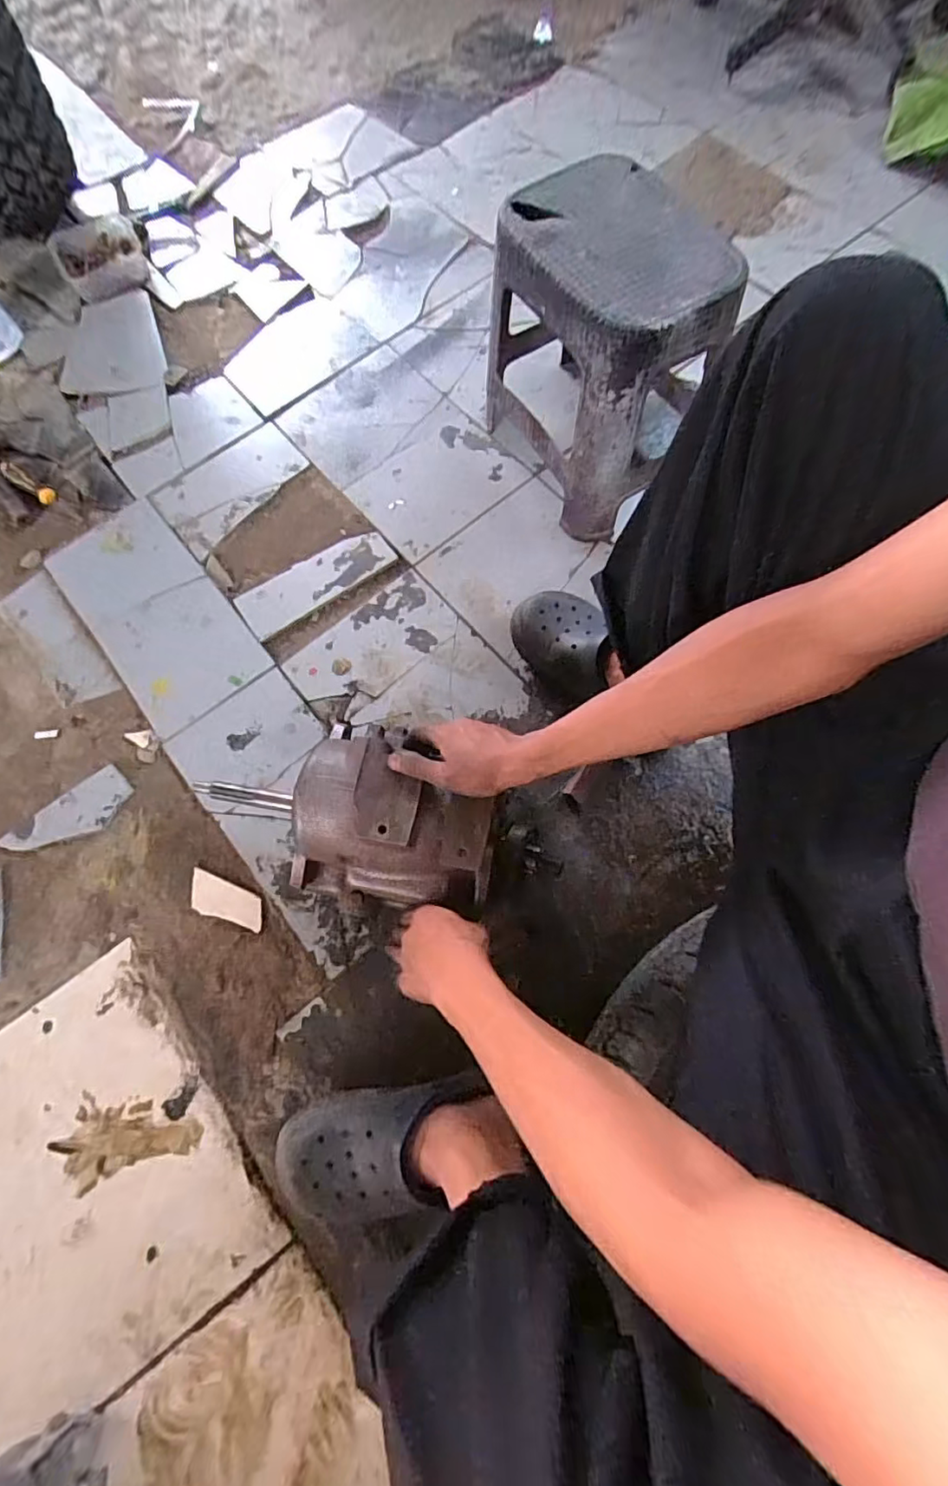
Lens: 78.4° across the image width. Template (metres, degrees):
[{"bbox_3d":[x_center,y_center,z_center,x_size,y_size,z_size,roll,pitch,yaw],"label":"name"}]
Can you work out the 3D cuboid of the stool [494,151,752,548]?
[{"bbox_3d":[0.172,-0.524,0.804,0.224,0.304,0.323,-29,74,-7],"label":"stool"}]

